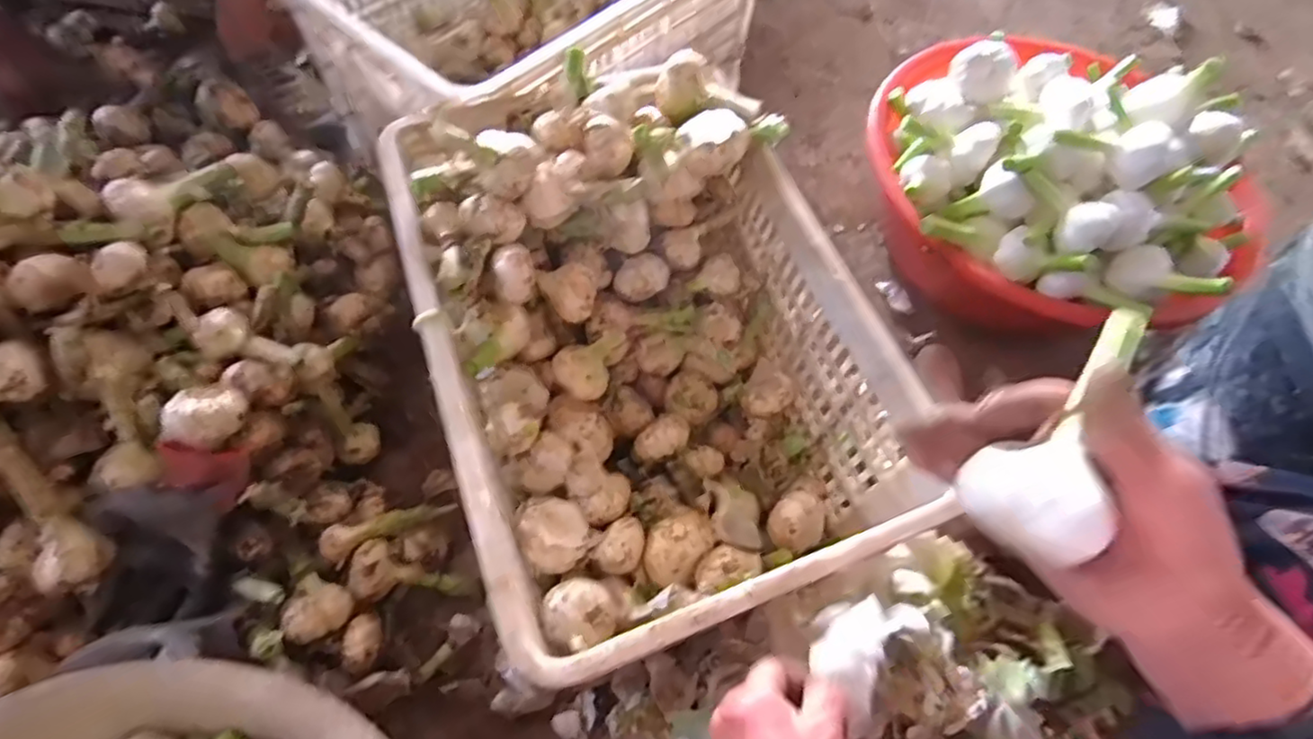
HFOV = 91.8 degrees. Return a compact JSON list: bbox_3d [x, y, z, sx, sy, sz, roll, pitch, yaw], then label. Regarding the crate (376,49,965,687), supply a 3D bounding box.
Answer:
[{"bbox_3d":[-0.016,-0.024,0.602,0.341,0.250,0.496,-18,66,-12],"label":"crate"}]

